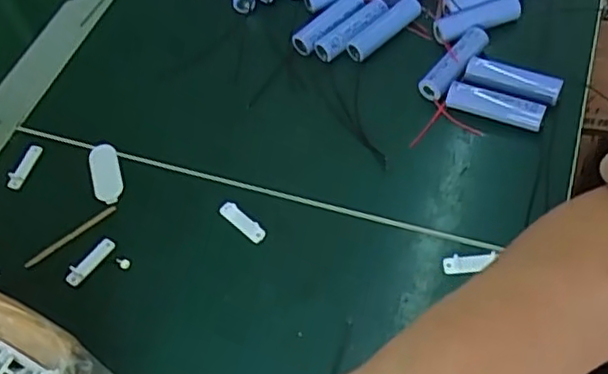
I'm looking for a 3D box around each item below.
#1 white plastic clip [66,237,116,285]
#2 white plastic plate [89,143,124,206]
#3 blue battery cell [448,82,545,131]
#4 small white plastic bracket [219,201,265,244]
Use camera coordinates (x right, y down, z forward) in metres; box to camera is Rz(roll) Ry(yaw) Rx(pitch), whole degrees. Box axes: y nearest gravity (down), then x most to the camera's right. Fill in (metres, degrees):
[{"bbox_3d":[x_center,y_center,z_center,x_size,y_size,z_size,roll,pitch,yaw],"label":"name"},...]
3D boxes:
[{"bbox_3d":[-0.138,0.048,0.421,0.011,0.006,0.037,29,64,24],"label":"white plastic clip"},{"bbox_3d":[-0.141,-0.010,0.462,0.020,0.005,0.053,-19,56,-5],"label":"white plastic plate"},{"bbox_3d":[0.130,-0.054,0.444,0.065,0.020,0.014,19,60,19],"label":"blue battery cell"},{"bbox_3d":[-0.040,0.022,0.425,0.039,0.004,0.010,37,68,27],"label":"small white plastic bracket"}]

